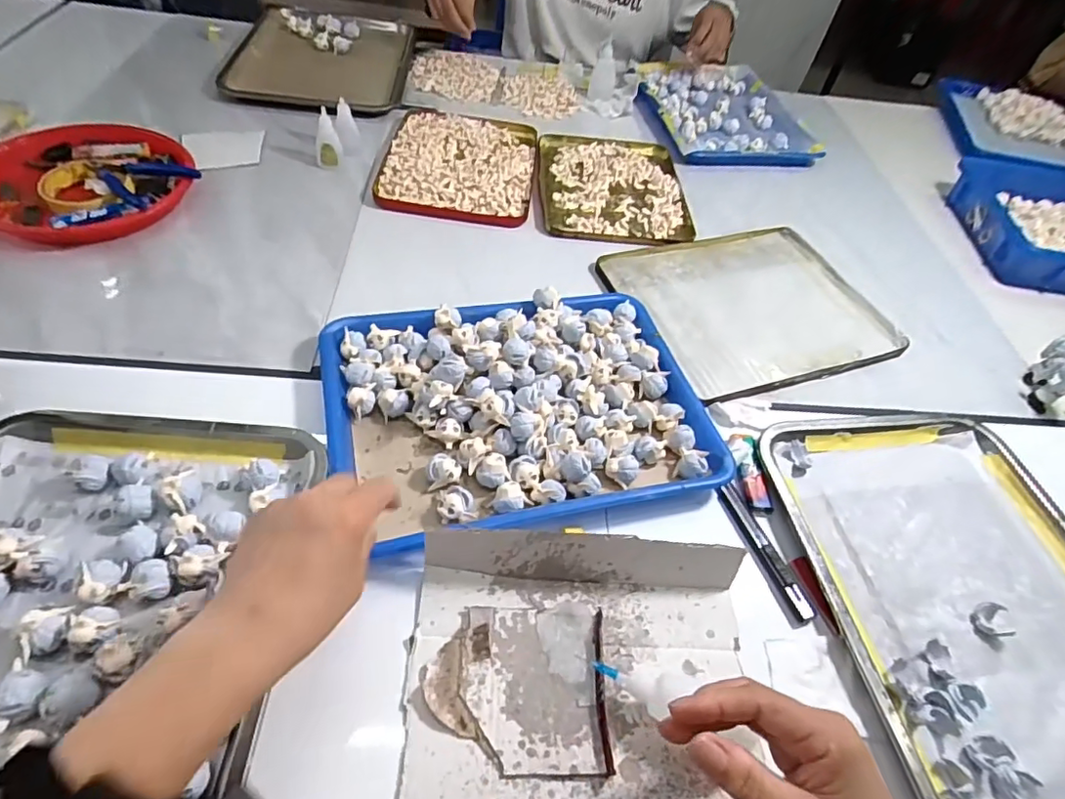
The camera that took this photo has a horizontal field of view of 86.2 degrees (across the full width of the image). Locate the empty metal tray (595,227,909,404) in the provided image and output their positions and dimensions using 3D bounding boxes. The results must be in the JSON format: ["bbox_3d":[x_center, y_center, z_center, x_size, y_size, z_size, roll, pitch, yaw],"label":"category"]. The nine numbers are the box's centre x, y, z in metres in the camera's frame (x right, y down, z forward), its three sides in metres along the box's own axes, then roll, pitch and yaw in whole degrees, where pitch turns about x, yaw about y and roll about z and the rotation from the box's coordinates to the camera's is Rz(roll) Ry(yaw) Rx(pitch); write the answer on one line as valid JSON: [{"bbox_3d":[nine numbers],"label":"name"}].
[{"bbox_3d":[0.249,-0.114,0.665,0.272,0.023,0.246,-13,54,-18],"label":"empty metal tray"}]

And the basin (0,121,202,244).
[{"bbox_3d":[-0.516,-0.254,0.658,0.217,0.042,0.217,4,51,-5],"label":"basin"}]

